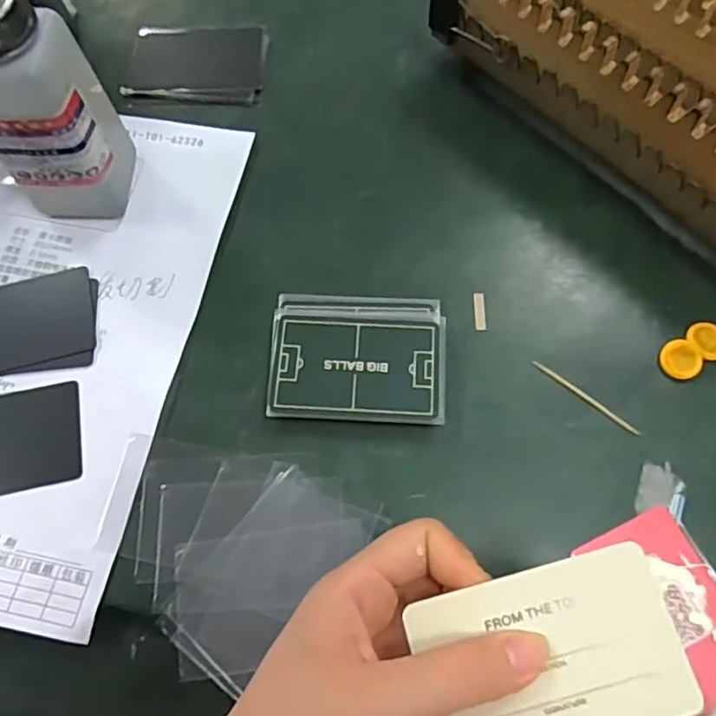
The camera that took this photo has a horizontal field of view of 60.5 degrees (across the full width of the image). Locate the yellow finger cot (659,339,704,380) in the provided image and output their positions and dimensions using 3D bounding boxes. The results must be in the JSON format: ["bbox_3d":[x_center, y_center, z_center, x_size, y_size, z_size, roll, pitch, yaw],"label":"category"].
[{"bbox_3d":[0.168,0.001,0.320,0.019,0.005,0.021,-39,72,-13],"label":"yellow finger cot"}]

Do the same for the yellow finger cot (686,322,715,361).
[{"bbox_3d":[0.185,-0.010,0.323,0.020,0.004,0.021,-1,68,1],"label":"yellow finger cot"}]

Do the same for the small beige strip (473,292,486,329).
[{"bbox_3d":[0.067,-0.026,0.337,0.006,0.004,0.022,0,68,2],"label":"small beige strip"}]

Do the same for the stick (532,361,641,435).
[{"bbox_3d":[0.117,0.020,0.315,0.061,0.004,0.004,37,74,15],"label":"stick"}]

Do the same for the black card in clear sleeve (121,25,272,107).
[{"bbox_3d":[-0.108,-0.200,0.416,0.091,0.005,0.066,3,71,4],"label":"black card in clear sleeve"}]

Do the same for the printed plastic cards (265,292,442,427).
[{"bbox_3d":[0.000,-0.002,0.321,0.089,0.010,0.073,2,68,2],"label":"printed plastic cards"}]

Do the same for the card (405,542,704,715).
[{"bbox_3d":[0.063,0.098,0.202,0.083,0.004,0.054,-17,70,0],"label":"card"}]

